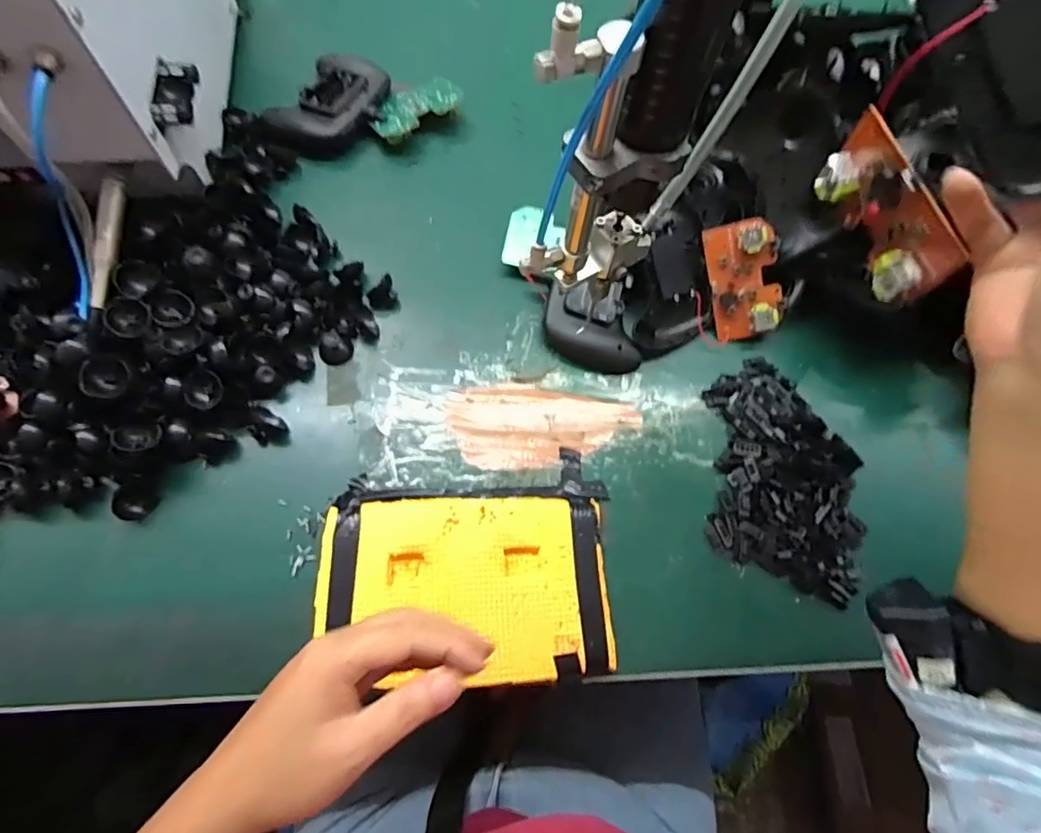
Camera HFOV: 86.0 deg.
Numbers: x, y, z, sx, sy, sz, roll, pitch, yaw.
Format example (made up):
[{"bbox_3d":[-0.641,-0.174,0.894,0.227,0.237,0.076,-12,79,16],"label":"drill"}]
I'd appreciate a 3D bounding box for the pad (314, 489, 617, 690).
[{"bbox_3d":[-0.037,0.112,0.385,0.192,0.021,0.128,-2,70,-2],"label":"pad"}]

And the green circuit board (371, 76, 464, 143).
[{"bbox_3d":[-0.103,-0.298,0.537,0.091,0.012,0.057,-34,75,-15],"label":"green circuit board"}]

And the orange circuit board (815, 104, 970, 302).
[{"bbox_3d":[0.189,-0.108,0.292,0.023,0.046,0.091,-17,71,-10],"label":"orange circuit board"}]

